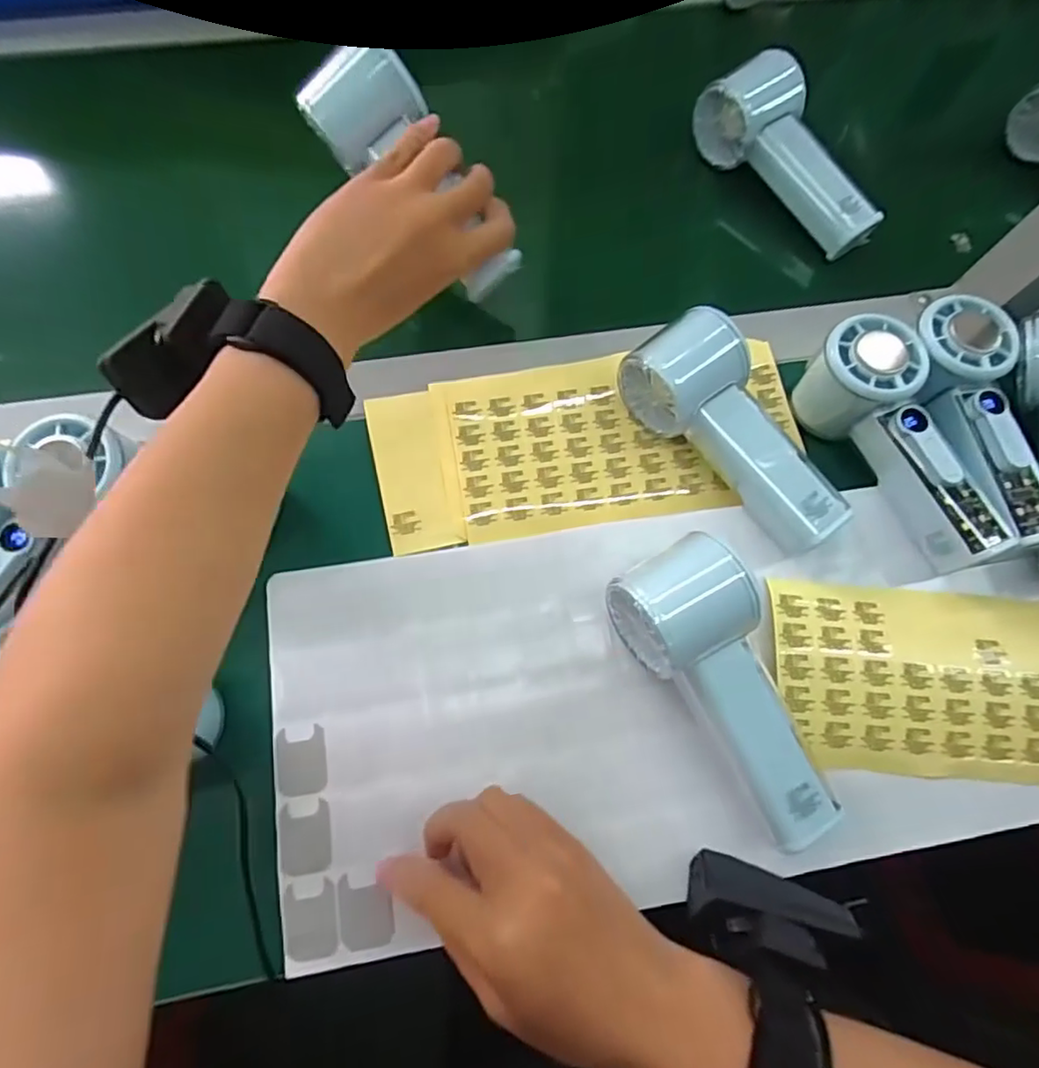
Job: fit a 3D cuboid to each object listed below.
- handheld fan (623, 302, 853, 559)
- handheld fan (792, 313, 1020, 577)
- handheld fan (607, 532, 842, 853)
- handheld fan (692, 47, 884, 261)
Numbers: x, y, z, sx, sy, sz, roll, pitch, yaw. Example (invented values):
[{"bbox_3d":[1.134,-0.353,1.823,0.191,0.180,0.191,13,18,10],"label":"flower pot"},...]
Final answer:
[{"bbox_3d":[0.125,-0.056,0.353,0.057,0.054,0.149,-32,76,-11],"label":"handheld fan"},{"bbox_3d":[0.230,-0.055,0.355,0.055,0.051,0.150,-30,76,-11],"label":"handheld fan"},{"bbox_3d":[0.106,0.077,0.299,0.058,0.055,0.149,-29,76,-11],"label":"handheld fan"},{"bbox_3d":[0.192,-0.268,0.424,0.056,0.048,0.146,-28,76,-10],"label":"handheld fan"}]

